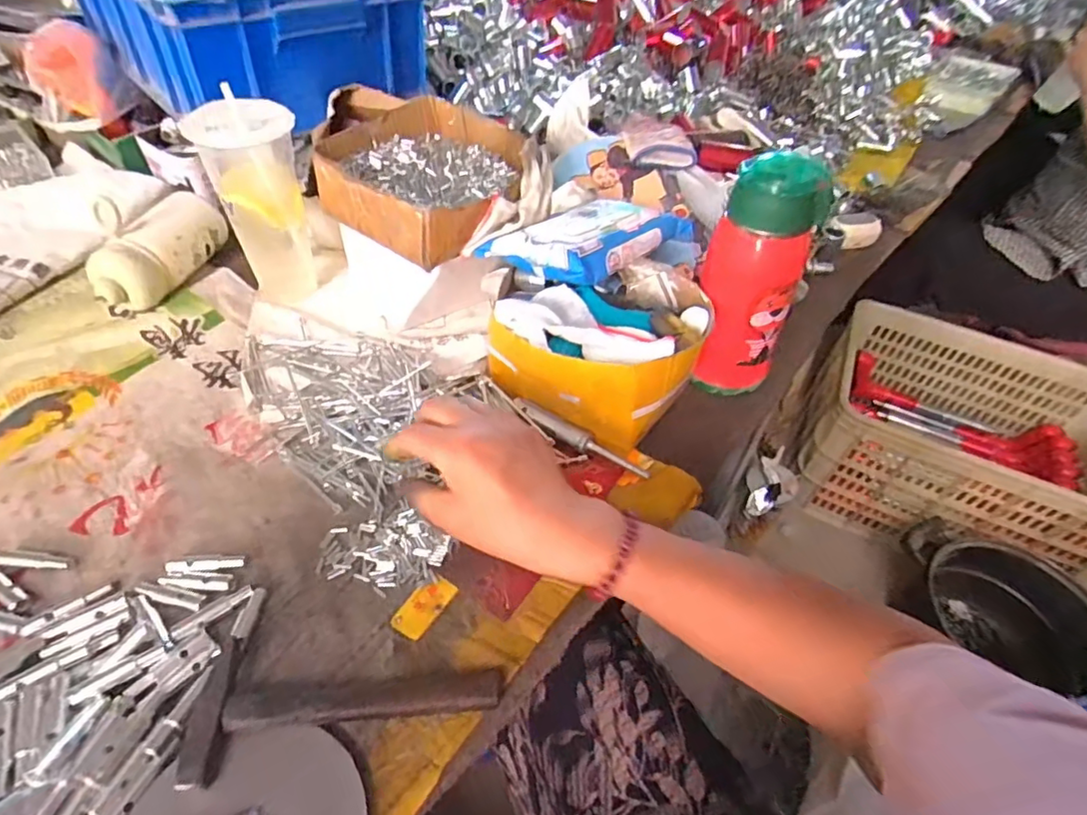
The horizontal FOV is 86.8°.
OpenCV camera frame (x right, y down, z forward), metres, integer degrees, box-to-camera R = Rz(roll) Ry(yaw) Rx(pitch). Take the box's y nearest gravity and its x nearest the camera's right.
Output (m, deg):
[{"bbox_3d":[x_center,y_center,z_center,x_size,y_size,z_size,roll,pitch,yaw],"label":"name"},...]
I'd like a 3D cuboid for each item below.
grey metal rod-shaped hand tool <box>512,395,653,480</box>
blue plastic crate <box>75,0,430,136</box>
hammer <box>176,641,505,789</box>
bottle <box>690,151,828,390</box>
[{"bbox_3d":[0.030,0.026,0.489,0.131,0.013,0.015,29,53,19],"label":"grey metal rod-shaped hand tool"},{"bbox_3d":[-0.383,-0.503,0.723,0.298,0.132,0.424,-31,58,-27],"label":"blue plastic crate"},{"bbox_3d":[-0.113,0.173,0.343,0.172,0.019,0.071,-3,49,-7],"label":"hammer"},{"bbox_3d":[0.176,-0.104,0.488,0.072,0.192,0.063,-4,47,-7],"label":"bottle"}]

